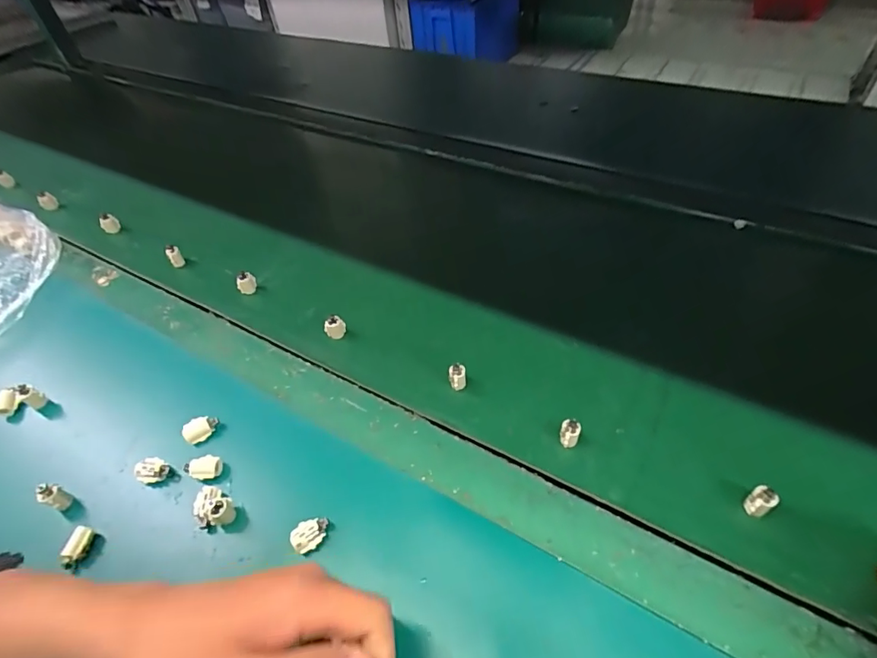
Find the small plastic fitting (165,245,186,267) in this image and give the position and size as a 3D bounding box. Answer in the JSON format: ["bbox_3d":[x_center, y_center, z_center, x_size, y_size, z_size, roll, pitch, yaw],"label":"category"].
[{"bbox_3d":[-0.325,-0.089,0.587,0.015,0.028,0.010,-32,53,-23],"label":"small plastic fitting"}]

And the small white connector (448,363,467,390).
[{"bbox_3d":[0.017,0.044,0.432,0.015,0.025,0.014,-2,48,2],"label":"small white connector"}]

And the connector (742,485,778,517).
[{"bbox_3d":[0.228,0.122,0.337,0.012,0.023,0.015,-28,52,-20],"label":"connector"}]

